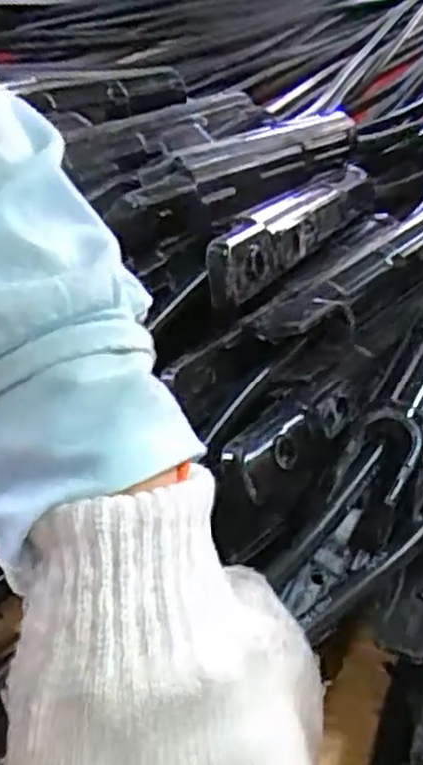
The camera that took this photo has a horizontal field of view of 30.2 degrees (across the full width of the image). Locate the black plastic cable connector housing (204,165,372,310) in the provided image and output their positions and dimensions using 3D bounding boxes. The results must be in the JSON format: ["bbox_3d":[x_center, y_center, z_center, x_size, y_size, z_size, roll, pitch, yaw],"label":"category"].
[{"bbox_3d":[0.040,-0.071,0.345,0.019,0.021,0.189,22,31,16],"label":"black plastic cable connector housing"}]

